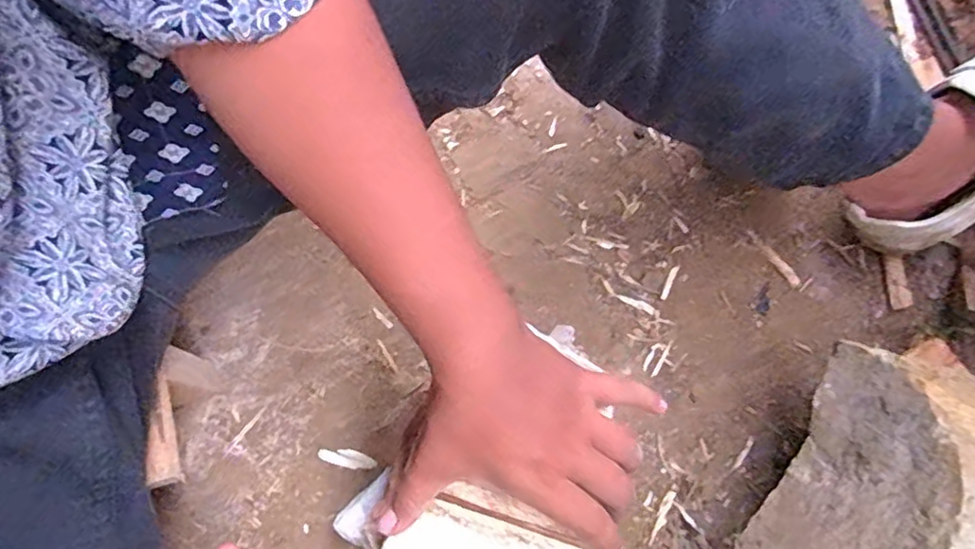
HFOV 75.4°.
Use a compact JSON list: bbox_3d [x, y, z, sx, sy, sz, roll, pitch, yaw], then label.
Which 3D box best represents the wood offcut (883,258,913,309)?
[{"bbox_3d":[0.380,0.006,0.585,0.018,0.007,0.048,-10,77,-3],"label":"wood offcut"}]

